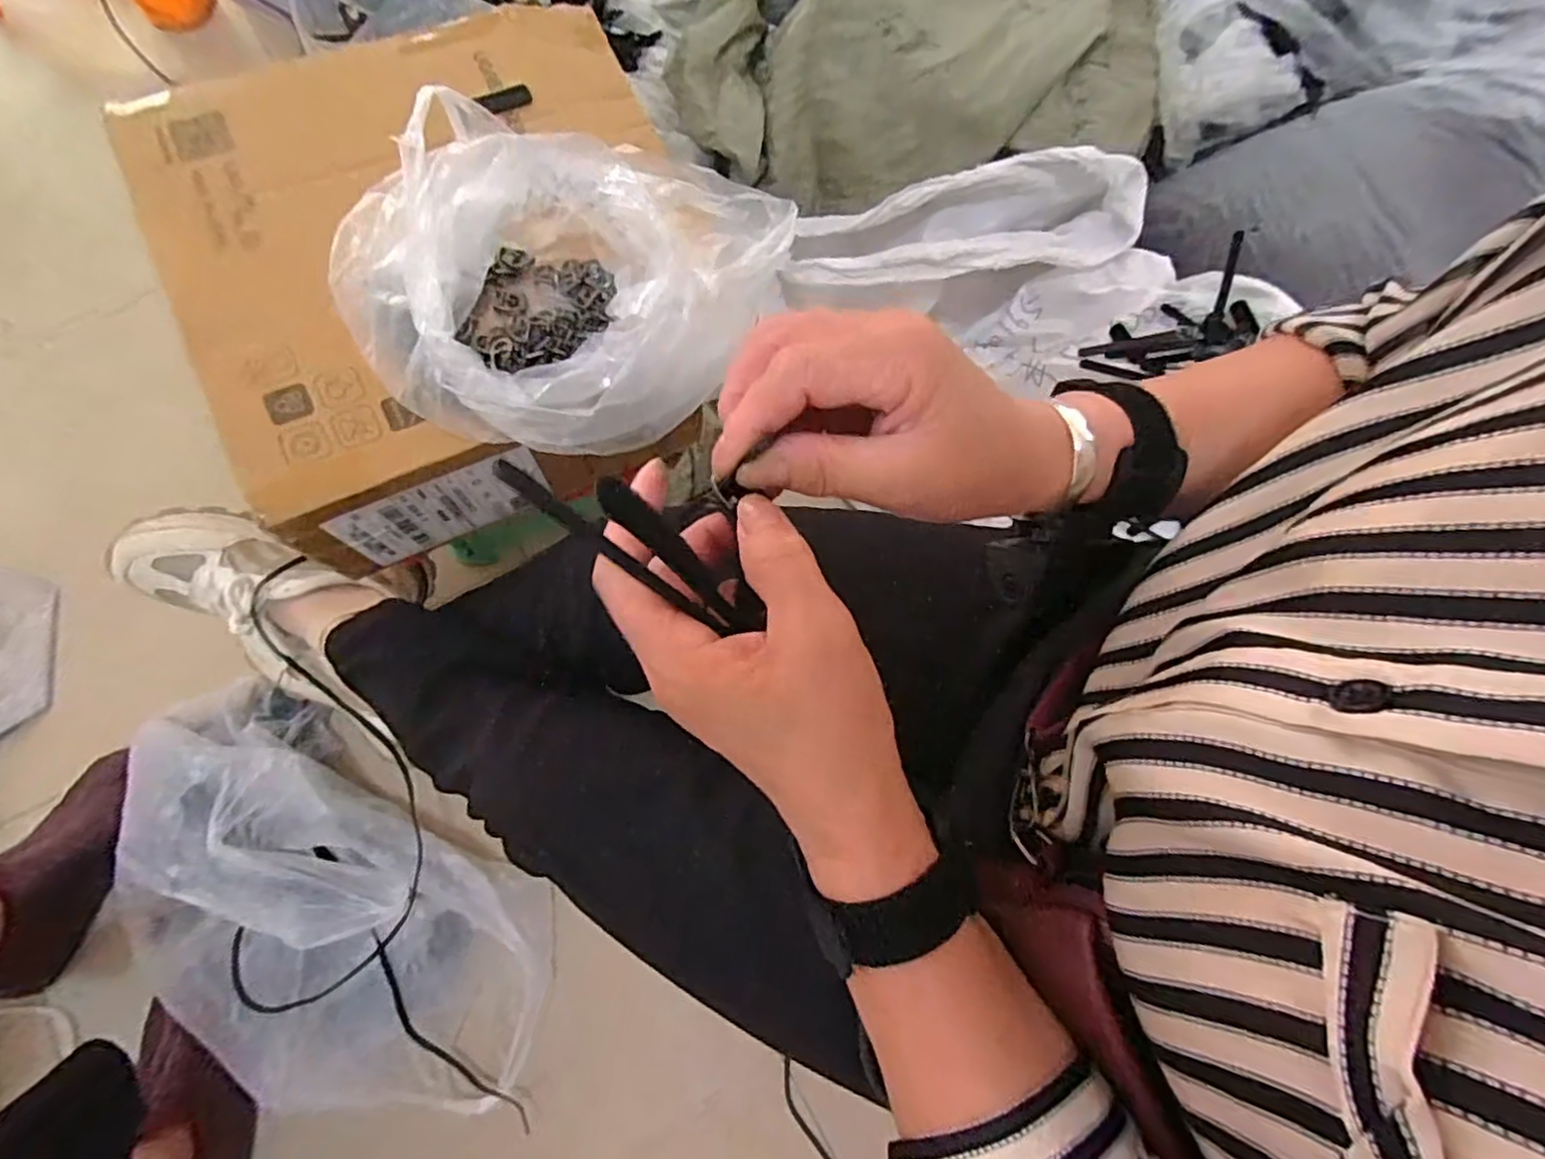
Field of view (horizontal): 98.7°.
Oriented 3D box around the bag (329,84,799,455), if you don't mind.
[{"bbox_3d":[-0.153,-0.202,0.440,0.304,0.113,0.207,14,73,2],"label":"bag"}]

